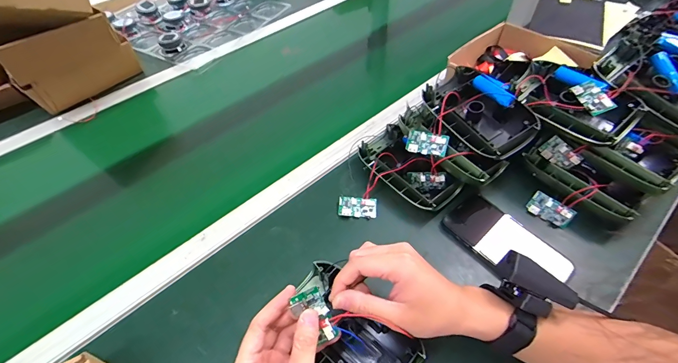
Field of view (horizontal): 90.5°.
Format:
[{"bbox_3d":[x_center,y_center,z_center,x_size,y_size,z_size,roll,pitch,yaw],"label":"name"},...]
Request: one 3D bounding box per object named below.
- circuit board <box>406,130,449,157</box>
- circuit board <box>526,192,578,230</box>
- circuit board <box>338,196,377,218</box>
[{"bbox_3d":[0.123,-0.053,0.471,0.055,0.006,0.031,16,92,27],"label":"circuit board"},{"bbox_3d":[0.299,0.041,0.476,0.054,0.033,0.006,40,27,31],"label":"circuit board"},{"bbox_3d":[0.028,0.039,0.499,0.056,0.005,0.030,7,69,5],"label":"circuit board"}]

